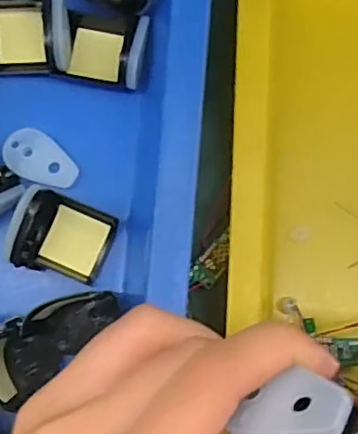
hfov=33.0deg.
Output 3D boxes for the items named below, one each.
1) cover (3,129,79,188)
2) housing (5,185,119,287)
[{"bbox_3d":[-0.063,-0.026,0.277,0.035,0.004,0.022,31,81,1],"label":"cover"},{"bbox_3d":[-0.052,0.008,0.265,0.041,0.017,0.035,22,80,0],"label":"housing"}]

